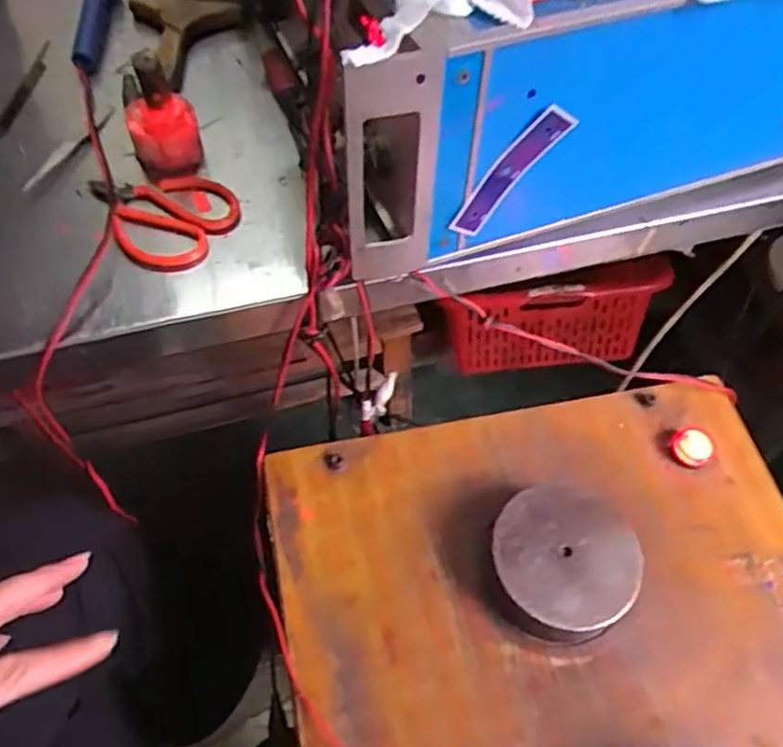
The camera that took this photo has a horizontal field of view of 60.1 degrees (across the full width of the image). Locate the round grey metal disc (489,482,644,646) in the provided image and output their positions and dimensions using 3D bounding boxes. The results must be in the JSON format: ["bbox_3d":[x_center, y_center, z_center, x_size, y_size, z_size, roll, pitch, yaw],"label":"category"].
[{"bbox_3d":[0.107,0.121,0.432,0.089,0.044,0.087,1,57,-1],"label":"round grey metal disc"}]

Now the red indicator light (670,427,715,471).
[{"bbox_3d":[0.224,0.054,0.497,0.034,0.013,0.029,-22,60,-16],"label":"red indicator light"}]

